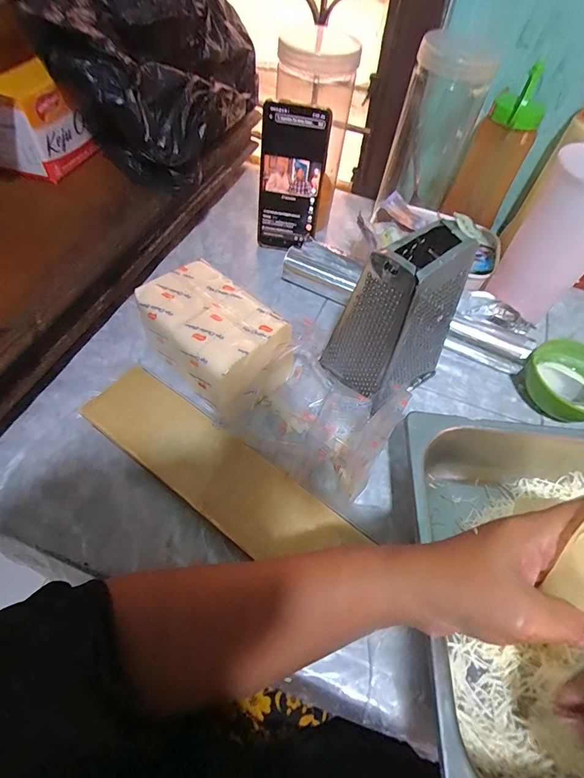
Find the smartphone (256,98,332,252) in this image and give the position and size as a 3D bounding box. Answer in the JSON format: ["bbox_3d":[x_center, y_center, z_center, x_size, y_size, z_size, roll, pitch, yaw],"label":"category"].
[{"bbox_3d":[-0.001,-0.253,0.479,0.074,0.162,0.008,7,46,-3],"label":"smartphone"}]

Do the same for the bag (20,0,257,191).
[{"bbox_3d":[-0.157,-0.391,0.454,0.152,0.176,0.269,18,57,8],"label":"bag"}]

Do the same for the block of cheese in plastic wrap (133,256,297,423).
[{"bbox_3d":[-0.077,-0.051,0.384,0.100,0.062,0.149,-38,67,-25],"label":"block of cheese in plastic wrap"}]

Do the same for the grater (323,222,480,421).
[{"bbox_3d":[0.099,-0.066,0.359,0.095,0.164,0.077,-32,64,-22],"label":"grater"}]

